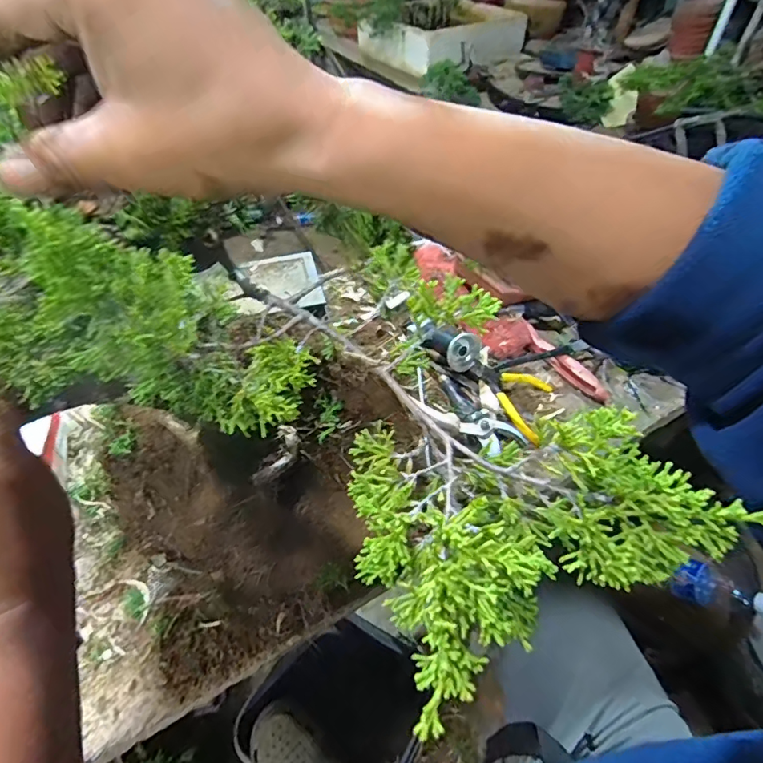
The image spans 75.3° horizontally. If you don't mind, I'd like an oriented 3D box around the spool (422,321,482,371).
[{"bbox_3d":[0.087,-0.050,0.646,0.043,0.041,0.103,-33,44,-26],"label":"spool"}]

